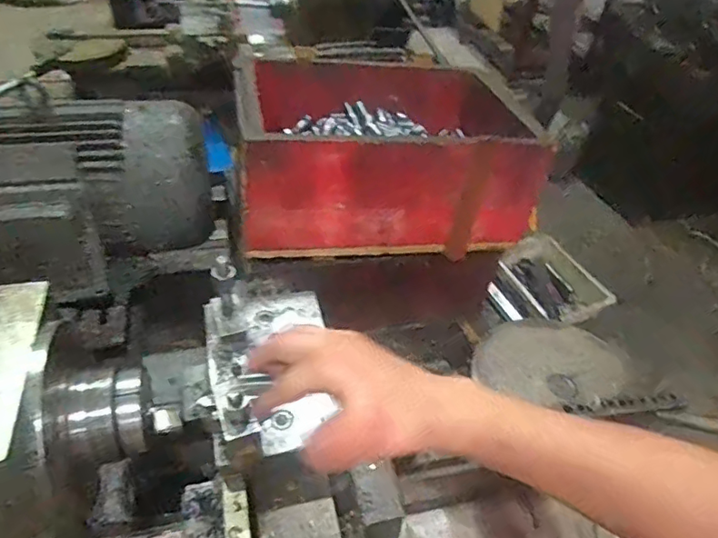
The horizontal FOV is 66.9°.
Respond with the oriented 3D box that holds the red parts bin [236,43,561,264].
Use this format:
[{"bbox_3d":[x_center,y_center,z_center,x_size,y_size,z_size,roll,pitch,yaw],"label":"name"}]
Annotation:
[{"bbox_3d":[0.028,-0.158,0.715,0.338,0.147,0.254,-3,42,-9],"label":"red parts bin"}]

